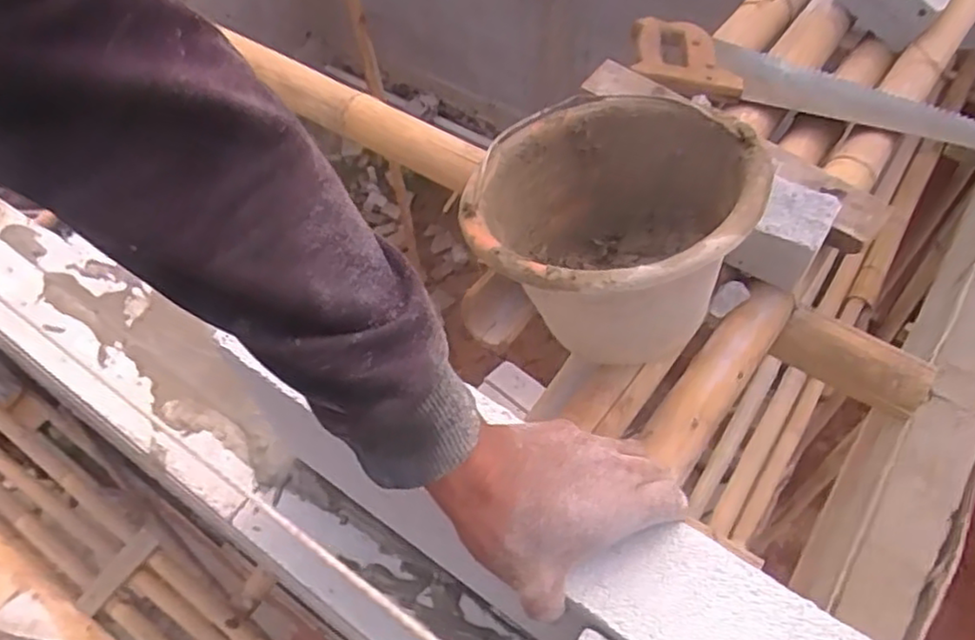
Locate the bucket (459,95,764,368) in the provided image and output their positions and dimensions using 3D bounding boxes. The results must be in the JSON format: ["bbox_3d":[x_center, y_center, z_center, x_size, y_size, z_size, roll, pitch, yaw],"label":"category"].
[{"bbox_3d":[0.117,-0.070,0.652,0.258,0.170,0.258,-9,44,9],"label":"bucket"}]

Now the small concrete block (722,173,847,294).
[{"bbox_3d":[0.295,-0.090,0.697,0.077,0.075,0.084,25,61,19],"label":"small concrete block"}]

